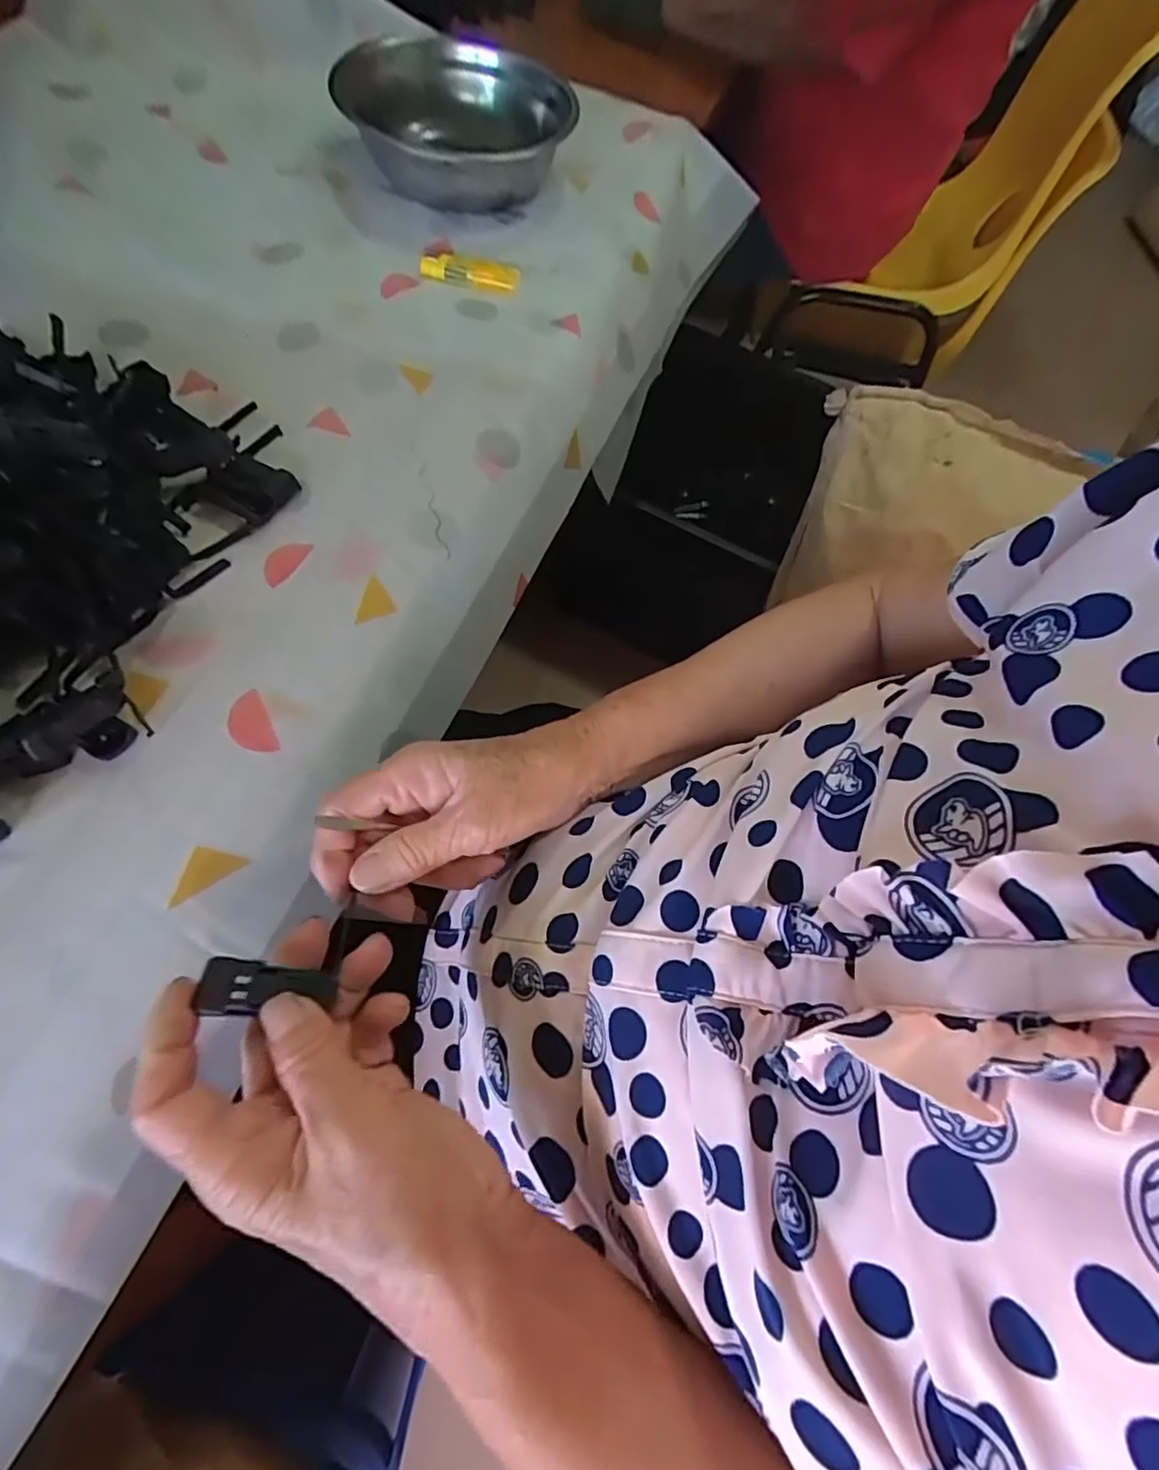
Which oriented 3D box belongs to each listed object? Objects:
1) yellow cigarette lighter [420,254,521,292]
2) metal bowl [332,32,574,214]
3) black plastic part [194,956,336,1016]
[{"bbox_3d":[-0.094,-0.391,0.504,0.085,0.015,0.023,11,64,-2],"label":"yellow cigarette lighter"},{"bbox_3d":[-0.112,-0.578,0.560,0.203,0.064,0.203,3,65,-6],"label":"metal bowl"},{"bbox_3d":[-0.119,0.097,0.230,0.047,0.008,0.019,7,66,-10],"label":"black plastic part"}]

